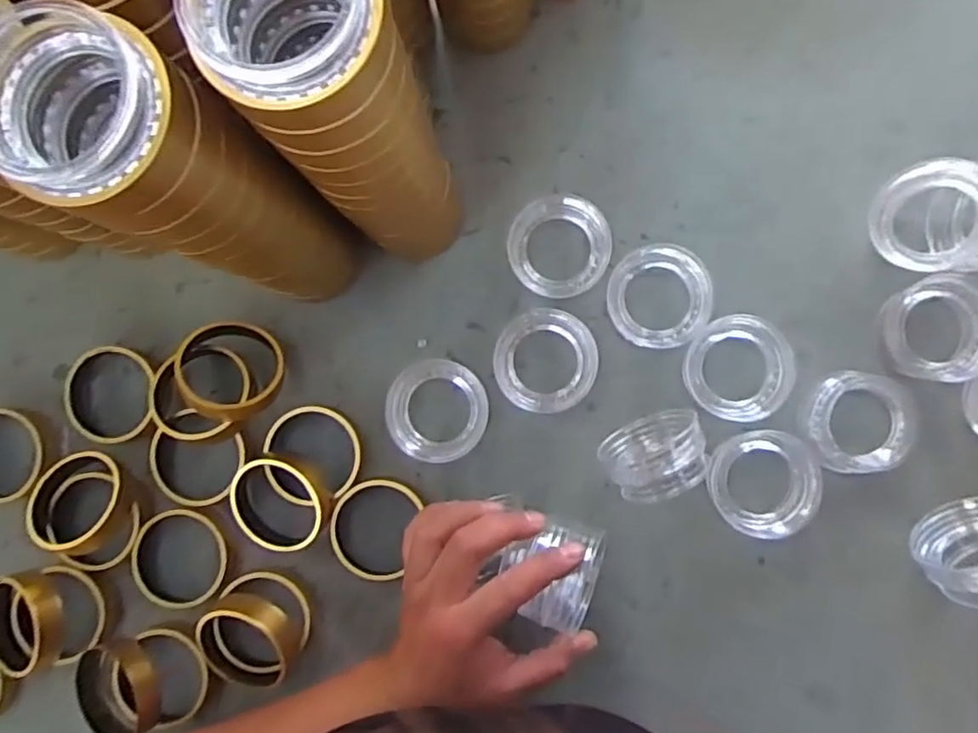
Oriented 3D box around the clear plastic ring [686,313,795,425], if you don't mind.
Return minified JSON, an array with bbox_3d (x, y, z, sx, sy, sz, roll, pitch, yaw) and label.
[{"bbox_3d":[0.166,0.001,0.437,0.069,0.027,0.069,0,89,5],"label":"clear plastic ring"}]

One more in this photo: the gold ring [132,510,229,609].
[{"bbox_3d":[-0.225,0.140,0.469,0.075,0.014,0.070,0,94,7],"label":"gold ring"}]

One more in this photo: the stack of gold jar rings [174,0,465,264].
[{"bbox_3d":[-0.063,-0.115,0.327,0.071,0.238,0.070,-14,88,5],"label":"stack of gold jar rings"}]

